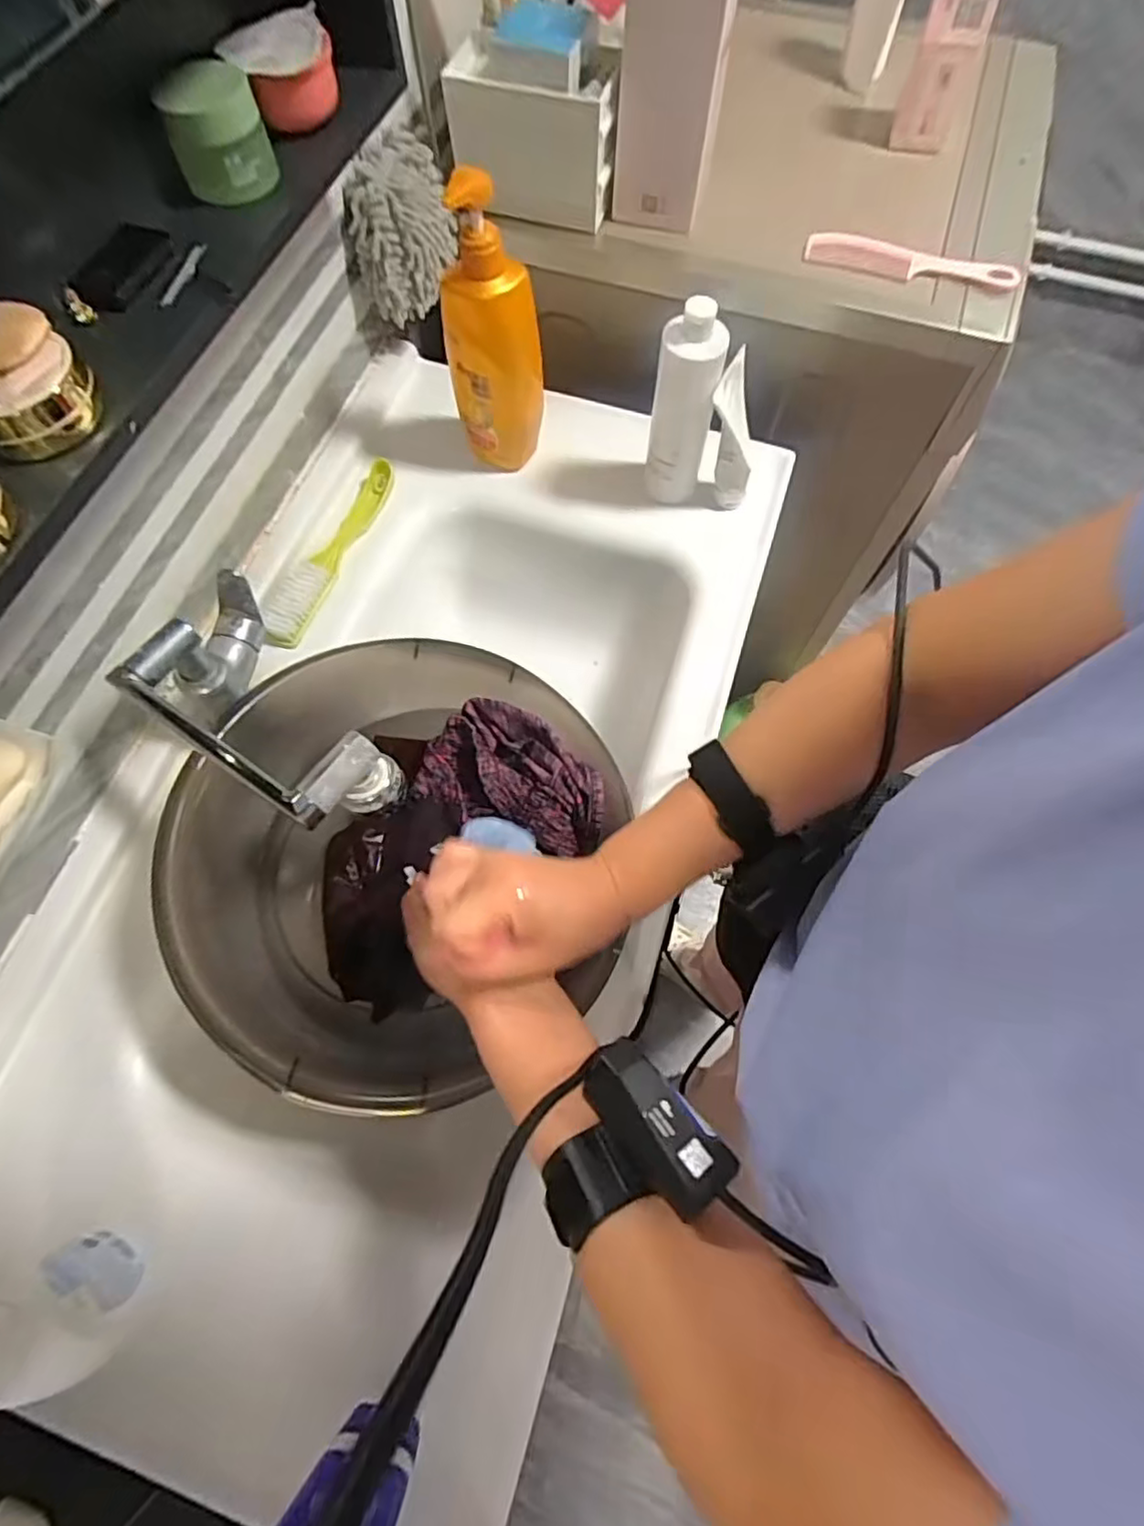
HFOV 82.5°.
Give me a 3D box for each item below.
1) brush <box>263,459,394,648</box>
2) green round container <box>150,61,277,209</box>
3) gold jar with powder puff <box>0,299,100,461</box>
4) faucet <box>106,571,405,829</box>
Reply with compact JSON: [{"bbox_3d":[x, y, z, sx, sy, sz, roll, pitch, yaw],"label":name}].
[{"bbox_3d":[-0.248,-0.227,0.686,0.033,0.041,0.244,19,71,7],"label":"brush"},{"bbox_3d":[-0.237,-0.425,0.440,0.051,0.053,0.051,0,69,0],"label":"green round container"},{"bbox_3d":[-0.311,-0.212,0.367,0.068,0.047,0.060,-39,74,-13],"label":"gold jar with powder puff"},{"bbox_3d":[-0.246,-0.039,0.510,0.107,0.113,0.255,-40,74,-14],"label":"faucet"}]

